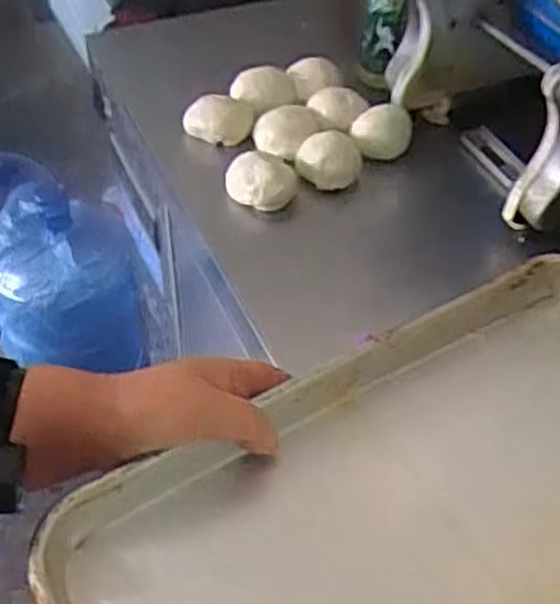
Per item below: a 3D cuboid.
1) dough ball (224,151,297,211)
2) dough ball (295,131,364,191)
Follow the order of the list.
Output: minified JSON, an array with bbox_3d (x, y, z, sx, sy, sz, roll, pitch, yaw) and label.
[{"bbox_3d":[-0.020,-0.131,0.840,0.073,0.033,0.073,1,46,-1],"label":"dough ball"},{"bbox_3d":[0.052,-0.155,0.866,0.068,0.048,0.064,1,46,-1],"label":"dough ball"}]

